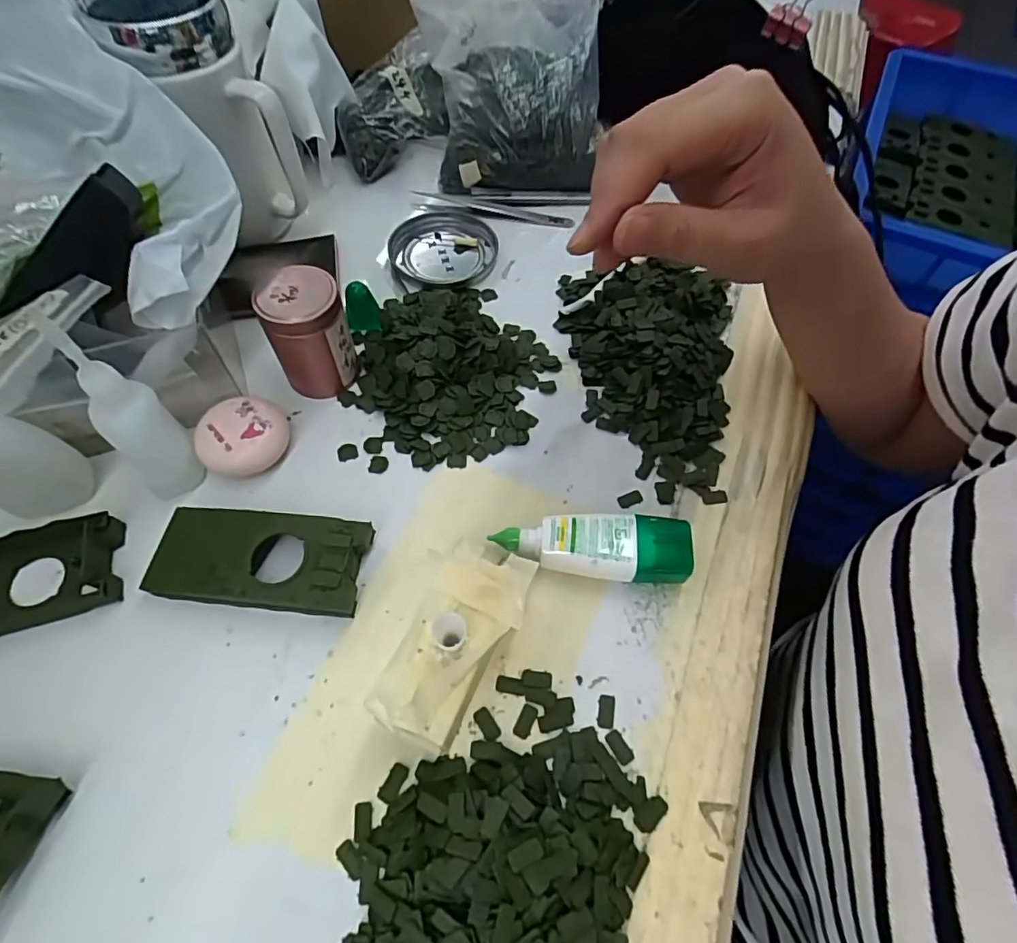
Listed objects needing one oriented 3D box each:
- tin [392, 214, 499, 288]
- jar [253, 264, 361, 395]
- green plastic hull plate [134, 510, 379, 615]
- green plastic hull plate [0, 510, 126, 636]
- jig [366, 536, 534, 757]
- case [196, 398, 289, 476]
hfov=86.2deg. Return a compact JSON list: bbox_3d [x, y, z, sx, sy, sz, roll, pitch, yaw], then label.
[{"bbox_3d":[-0.048,-0.166,0.409,0.077,0.012,0.084,1,60,-2],"label":"tin"},{"bbox_3d":[-0.115,-0.080,0.318,0.042,0.065,0.039,-12,61,-9],"label":"jar"},{"bbox_3d":[-0.124,0.044,0.272,0.103,0.021,0.046,7,60,2],"label":"green plastic hull plate"},{"bbox_3d":[-0.246,0.053,0.263,0.102,0.015,0.046,-14,62,-10],"label":"green plastic hull plate"},{"bbox_3d":[-0.025,0.073,0.247,0.051,0.041,0.092,25,62,12],"label":"jig"},{"bbox_3d":[-0.148,-0.019,0.304,0.047,0.022,0.040,-39,68,-22],"label":"case"}]

